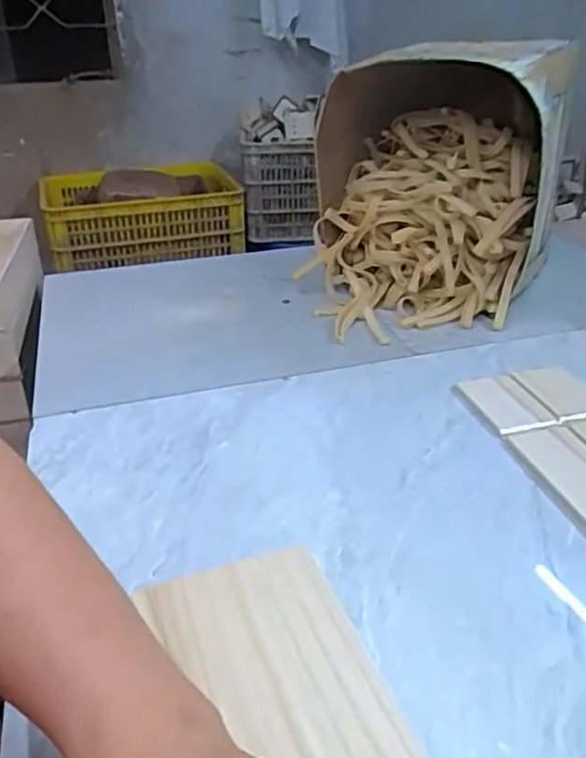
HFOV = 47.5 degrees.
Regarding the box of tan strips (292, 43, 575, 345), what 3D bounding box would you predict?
[{"bbox_3d":[0.166,-0.233,0.809,0.289,0.277,0.232,4,29,9],"label":"box of tan strips"}]

